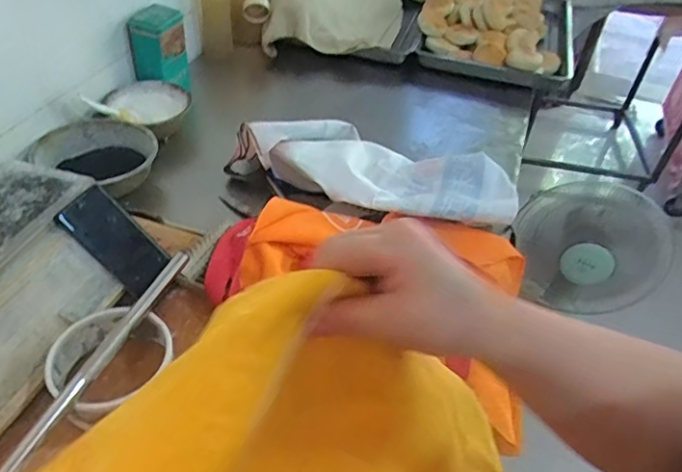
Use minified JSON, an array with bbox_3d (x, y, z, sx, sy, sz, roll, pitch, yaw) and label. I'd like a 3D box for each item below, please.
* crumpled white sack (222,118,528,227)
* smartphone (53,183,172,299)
[{"bbox_3d":[0.047,-0.104,0.889,0.473,0.090,0.158,17,45,12],"label":"crumpled white sack"},{"bbox_3d":[-0.283,0.005,0.688,0.010,0.135,0.071,-14,34,51],"label":"smartphone"}]

